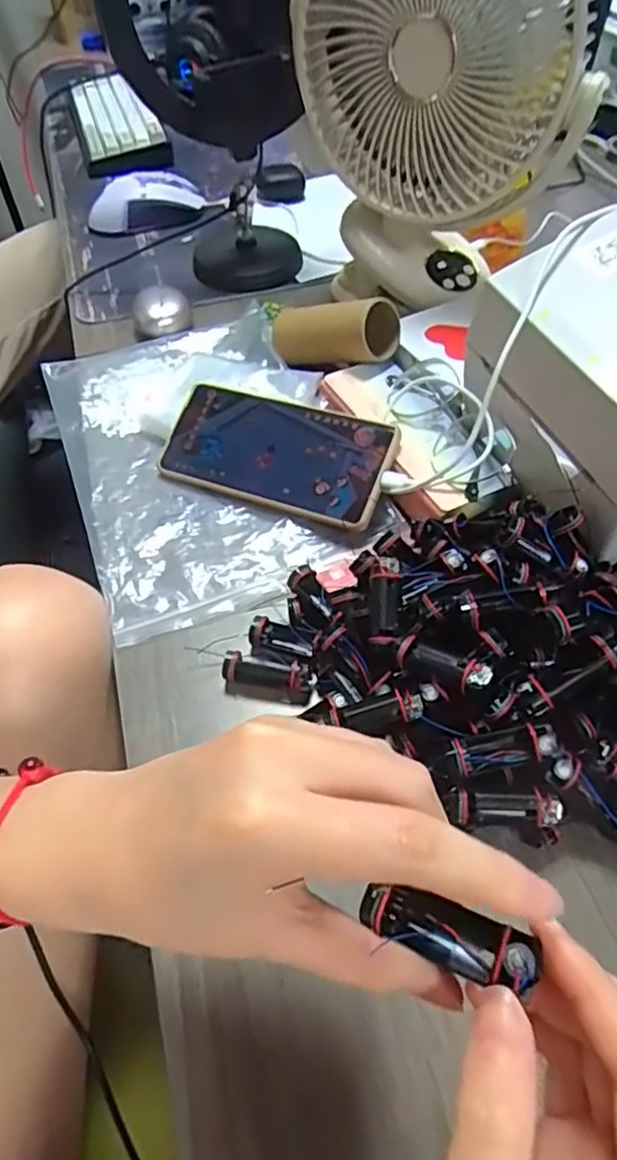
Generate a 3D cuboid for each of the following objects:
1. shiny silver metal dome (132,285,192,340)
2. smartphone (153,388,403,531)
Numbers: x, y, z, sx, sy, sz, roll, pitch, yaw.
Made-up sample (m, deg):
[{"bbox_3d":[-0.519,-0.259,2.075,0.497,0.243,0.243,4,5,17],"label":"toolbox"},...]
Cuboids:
[{"bbox_3d":[-0.130,-0.238,0.579,0.048,0.027,0.050,-18,55,-13],"label":"shiny silver metal dome"},{"bbox_3d":[-0.025,-0.089,0.447,0.167,0.007,0.075,19,81,20],"label":"smartphone"}]

